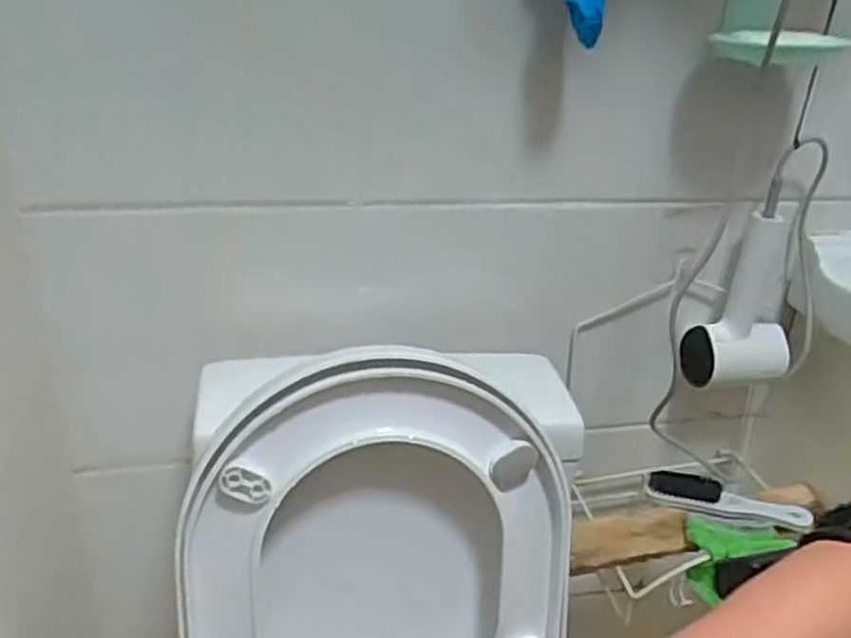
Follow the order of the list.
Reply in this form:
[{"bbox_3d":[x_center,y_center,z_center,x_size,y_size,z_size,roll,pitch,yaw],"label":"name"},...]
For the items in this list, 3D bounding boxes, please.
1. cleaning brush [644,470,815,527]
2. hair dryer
[{"bbox_3d":[0.350,0.212,0.871,0.179,0.030,0.039,12,28,16],"label":"cleaning brush"},{"bbox_3d":[0.377,-0.025,0.867,0.123,0.208,0.061,-3,28,-14],"label":"hair dryer"}]

